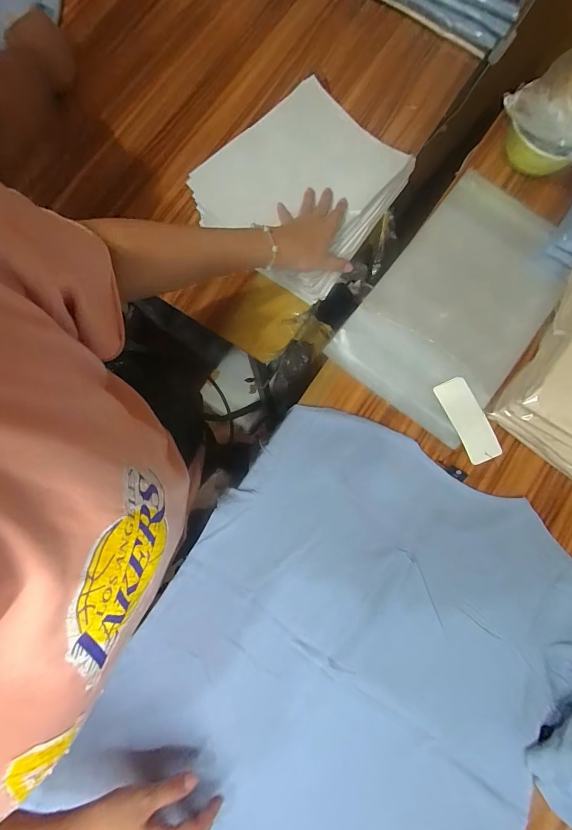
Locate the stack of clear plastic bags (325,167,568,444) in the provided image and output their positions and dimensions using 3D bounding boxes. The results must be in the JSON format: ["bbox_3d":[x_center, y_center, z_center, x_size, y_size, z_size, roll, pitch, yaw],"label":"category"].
[{"bbox_3d":[0.258,-0.167,0.532,0.221,0.014,0.381,38,81,6],"label":"stack of clear plastic bags"}]

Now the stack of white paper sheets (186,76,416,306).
[{"bbox_3d":[0.029,-0.328,0.534,0.234,0.054,0.265,40,81,6],"label":"stack of white paper sheets"}]

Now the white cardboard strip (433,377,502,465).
[{"bbox_3d":[0.254,0.007,0.508,0.046,0.004,0.119,-24,81,-5],"label":"white cardboard strip"}]

